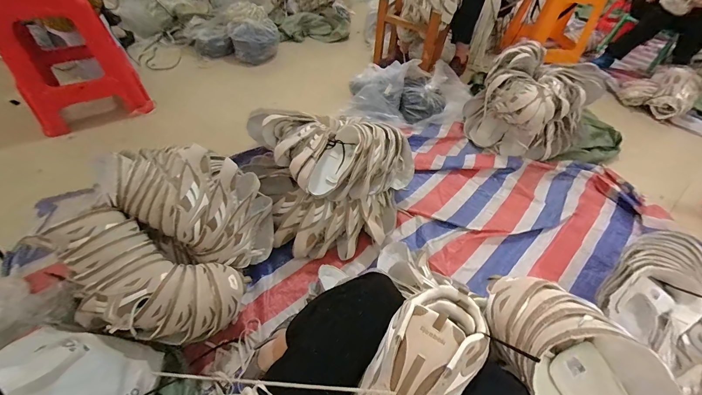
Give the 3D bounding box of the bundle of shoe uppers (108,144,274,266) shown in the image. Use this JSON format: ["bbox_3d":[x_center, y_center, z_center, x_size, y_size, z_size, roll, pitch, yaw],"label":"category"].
[{"bbox_3d":[-0.399,0.026,0.824,0.338,0.239,0.238,22,51,15],"label":"bundle of shoe uppers"}]

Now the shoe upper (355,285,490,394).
[{"bbox_3d":[0.073,0.249,0.402,0.118,0.067,0.287,33,77,23],"label":"shoe upper"}]

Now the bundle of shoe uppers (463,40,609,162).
[{"bbox_3d":[0.760,-0.416,1.290,0.443,0.345,0.446,31,54,22],"label":"bundle of shoe uppers"}]

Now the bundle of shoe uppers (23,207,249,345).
[{"bbox_3d":[-0.477,0.200,0.704,0.431,0.165,0.212,28,51,-2],"label":"bundle of shoe uppers"}]

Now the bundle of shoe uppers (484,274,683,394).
[{"bbox_3d":[0.316,0.248,0.409,0.138,0.122,0.329,-20,53,-20],"label":"bundle of shoe uppers"}]

